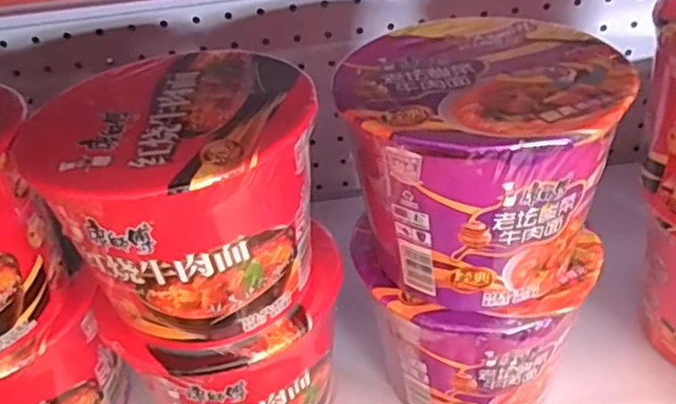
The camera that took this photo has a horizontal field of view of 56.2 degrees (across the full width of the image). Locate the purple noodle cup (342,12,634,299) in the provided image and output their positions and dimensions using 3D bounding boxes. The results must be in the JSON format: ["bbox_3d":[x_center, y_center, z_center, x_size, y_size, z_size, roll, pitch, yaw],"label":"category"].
[{"bbox_3d":[0.070,-0.022,0.321,0.119,0.099,0.126,-5,38,4],"label":"purple noodle cup"}]

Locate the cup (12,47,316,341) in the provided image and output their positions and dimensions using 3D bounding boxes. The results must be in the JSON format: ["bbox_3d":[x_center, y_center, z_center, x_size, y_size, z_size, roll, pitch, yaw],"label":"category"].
[{"bbox_3d":[-0.069,-0.002,0.313,0.114,0.094,0.119,-5,38,4],"label":"cup"}]

